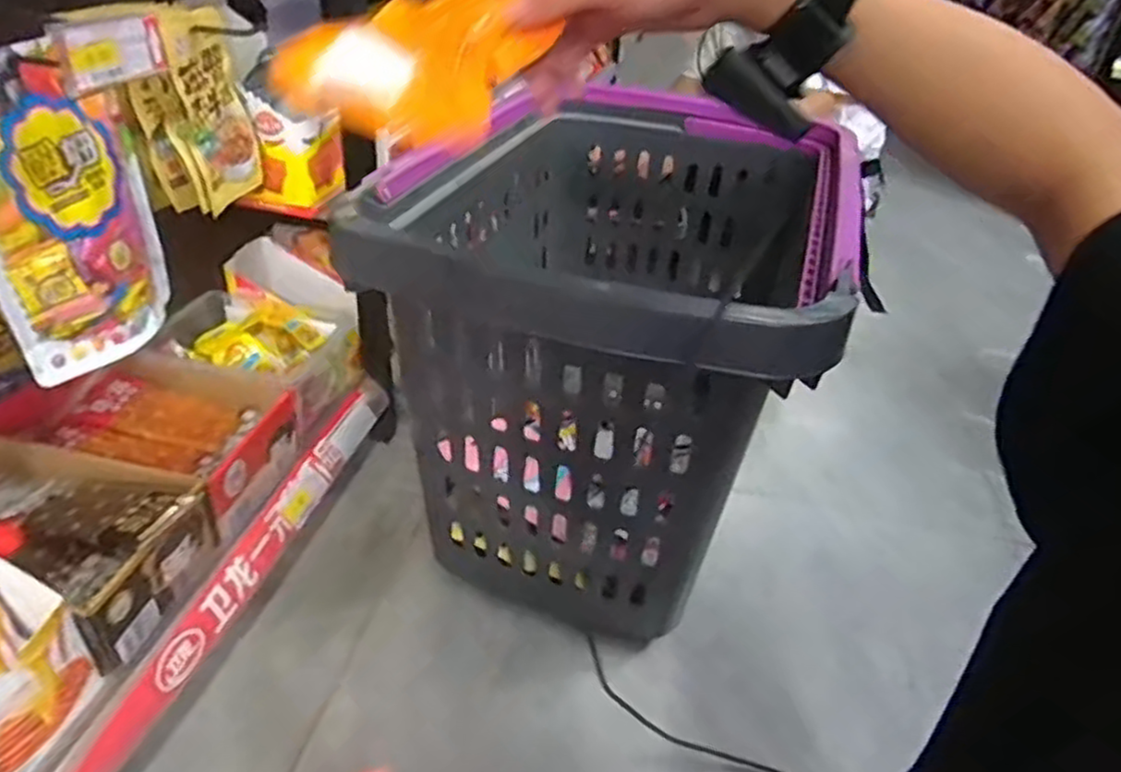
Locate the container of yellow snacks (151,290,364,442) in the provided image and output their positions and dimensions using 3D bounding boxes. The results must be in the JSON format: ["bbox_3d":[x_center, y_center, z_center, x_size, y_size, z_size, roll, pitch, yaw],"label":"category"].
[{"bbox_3d":[-0.373,-0.037,0.905,0.195,0.102,0.156,11,36,8],"label":"container of yellow snacks"}]

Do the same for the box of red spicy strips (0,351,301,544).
[{"bbox_3d":[-0.439,0.047,0.776,0.261,0.073,0.167,10,35,7],"label":"box of red spicy strips"}]

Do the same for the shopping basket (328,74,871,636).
[{"bbox_3d":[0.075,-0.050,0.846,0.373,0.420,0.568,14,36,13],"label":"shopping basket"}]

